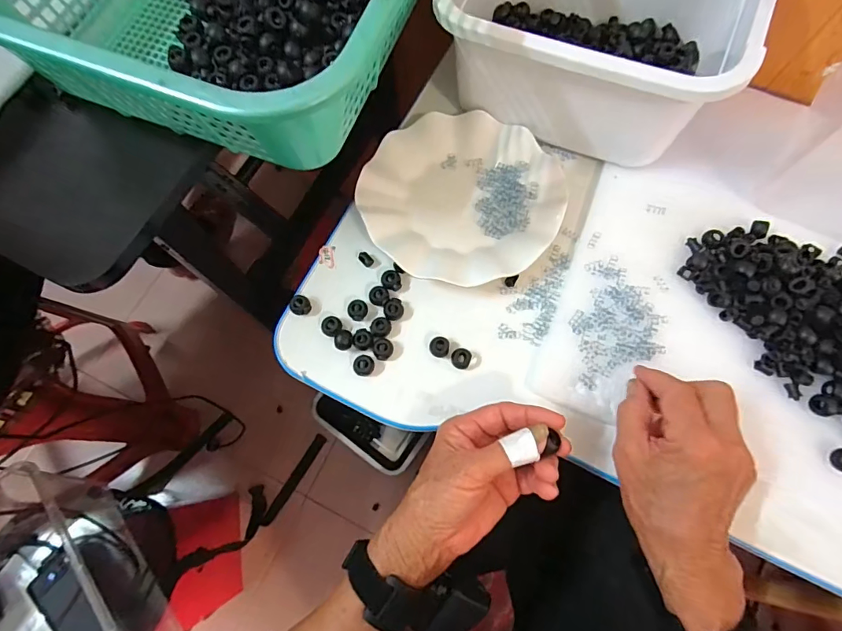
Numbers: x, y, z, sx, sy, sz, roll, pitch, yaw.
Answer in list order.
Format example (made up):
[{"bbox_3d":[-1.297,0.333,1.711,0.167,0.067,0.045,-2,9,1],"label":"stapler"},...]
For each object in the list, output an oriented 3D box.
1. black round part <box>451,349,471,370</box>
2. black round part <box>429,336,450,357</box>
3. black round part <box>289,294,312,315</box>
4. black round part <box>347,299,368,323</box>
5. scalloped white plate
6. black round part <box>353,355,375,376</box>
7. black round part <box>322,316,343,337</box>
[{"bbox_3d":[0.035,0.037,0.379,0.016,0.008,0.017,0,73,1],"label":"black round part"},{"bbox_3d":[0.016,0.027,0.381,0.017,0.010,0.017,0,73,1],"label":"black round part"},{"bbox_3d":[-0.108,-0.008,0.392,0.017,0.014,0.016,0,73,1],"label":"black round part"},{"bbox_3d":[-0.056,-0.004,0.393,0.018,0.011,0.018,0,73,1],"label":"black round part"},{"bbox_3d":[0.036,-0.113,0.417,0.178,0.025,0.174,0,73,1],"label":"scalloped white plate"},{"bbox_3d":[-0.049,0.043,0.376,0.018,0.007,0.018,0,73,1],"label":"black round part"},{"bbox_3d":[-0.078,0.010,0.387,0.018,0.013,0.018,0,73,1],"label":"black round part"}]

